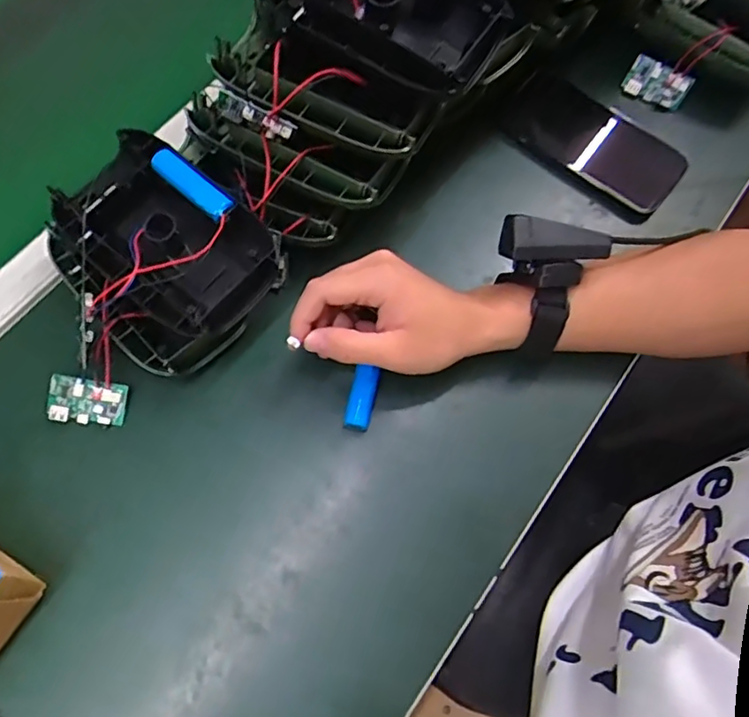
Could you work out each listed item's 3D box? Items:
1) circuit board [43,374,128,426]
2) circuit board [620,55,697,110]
[{"bbox_3d":[-0.208,0.031,0.423,0.055,0.004,0.032,9,86,-1],"label":"circuit board"},{"bbox_3d":[0.255,-0.248,0.527,0.054,0.031,0.008,30,34,6],"label":"circuit board"}]

